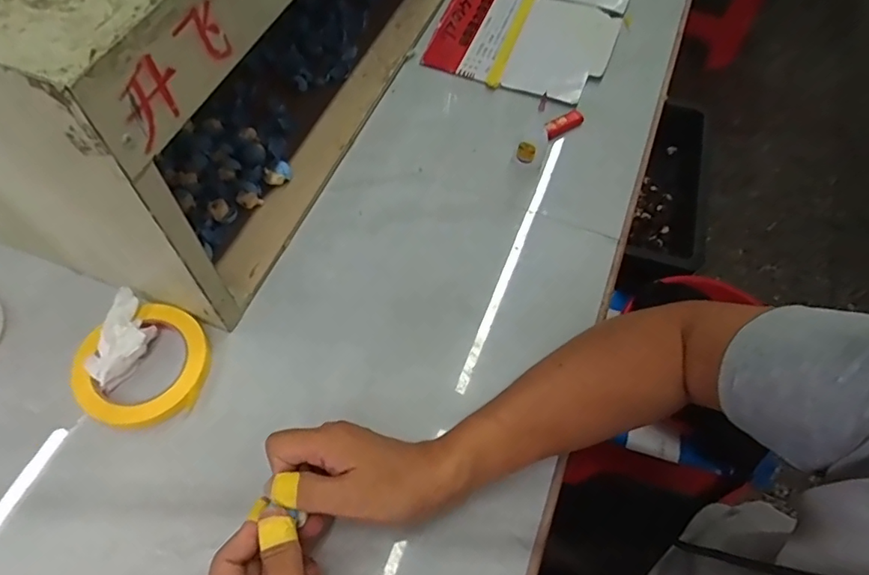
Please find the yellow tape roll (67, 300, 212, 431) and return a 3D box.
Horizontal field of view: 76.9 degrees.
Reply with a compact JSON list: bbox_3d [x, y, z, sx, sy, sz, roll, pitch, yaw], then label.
[{"bbox_3d":[-0.253,0.068,0.477,0.109,0.011,0.106,-29,66,-18],"label":"yellow tape roll"}]

